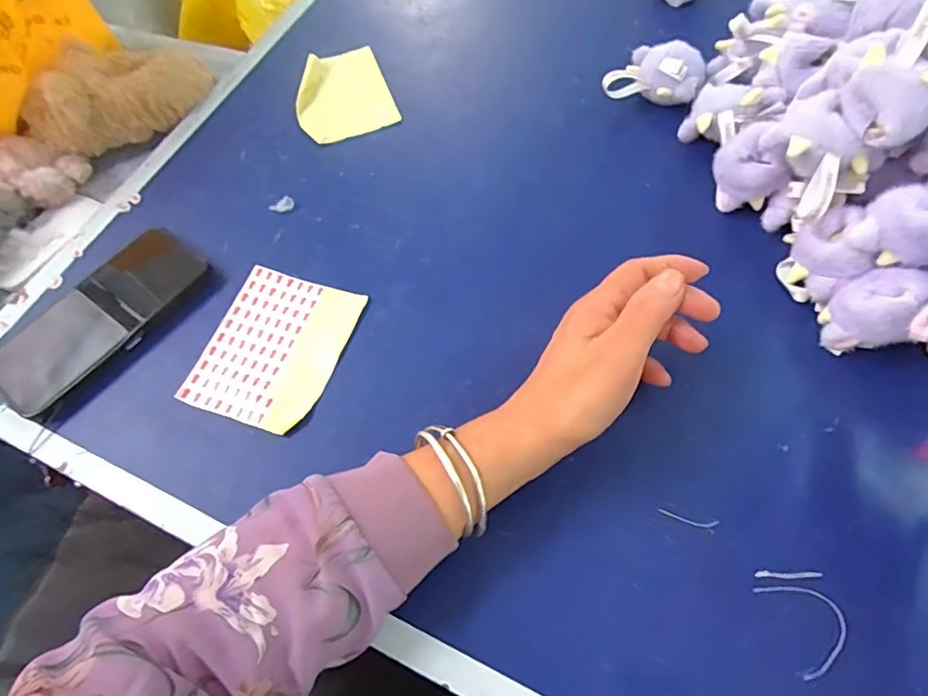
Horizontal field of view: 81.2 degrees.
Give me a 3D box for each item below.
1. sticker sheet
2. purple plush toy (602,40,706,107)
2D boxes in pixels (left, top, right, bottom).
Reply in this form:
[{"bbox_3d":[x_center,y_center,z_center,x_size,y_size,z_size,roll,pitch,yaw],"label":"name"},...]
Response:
[{"bbox_3d":[-0.142,-0.002,0.405,0.099,0.008,0.120,16,63,12],"label":"sticker sheet"},{"bbox_3d":[0.172,-0.246,0.490,0.085,0.041,0.057,10,62,9],"label":"purple plush toy"}]

